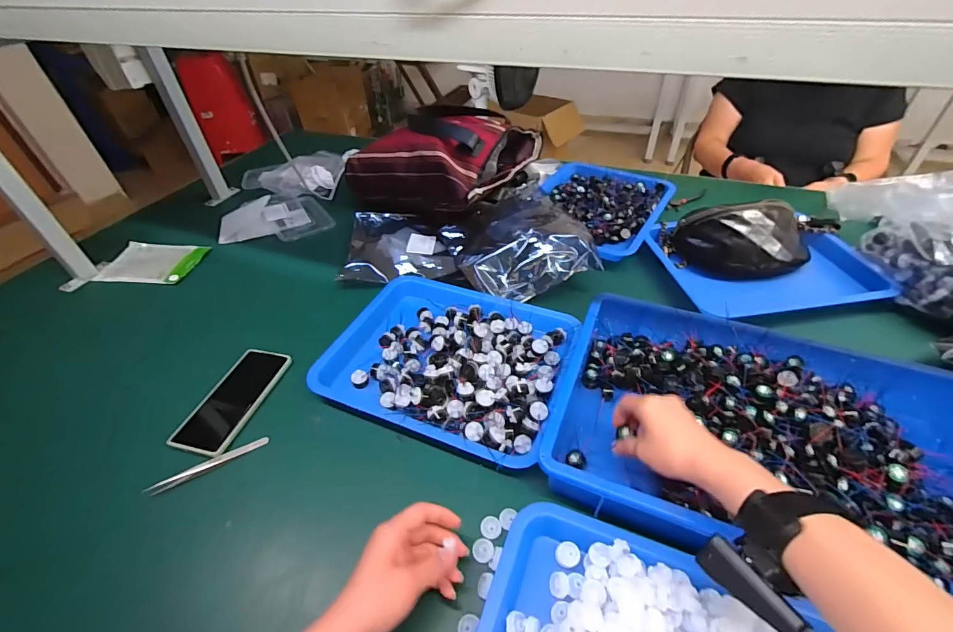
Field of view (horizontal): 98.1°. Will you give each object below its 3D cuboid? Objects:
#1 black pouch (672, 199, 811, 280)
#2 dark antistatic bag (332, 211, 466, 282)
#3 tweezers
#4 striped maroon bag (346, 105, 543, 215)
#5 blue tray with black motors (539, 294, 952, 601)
[{"bbox_3d":[0.452,-0.128,0.703,0.197,0.085,0.115,-3,43,-1],"label":"black pouch"},{"bbox_3d":[-0.132,-0.145,0.776,0.211,0.024,0.228,-2,43,0],"label":"dark antistatic bag"},{"bbox_3d":[-0.309,0.171,0.479,0.128,0.006,0.010,-23,47,-20],"label":"tweezers"},{"bbox_3d":[-0.063,-0.357,0.900,0.297,0.151,0.335,21,48,22],"label":"striped maroon bag"},{"bbox_3d":[0.306,0.133,0.449,0.420,0.071,0.287,13,46,16],"label":"blue tray with black motors"}]

